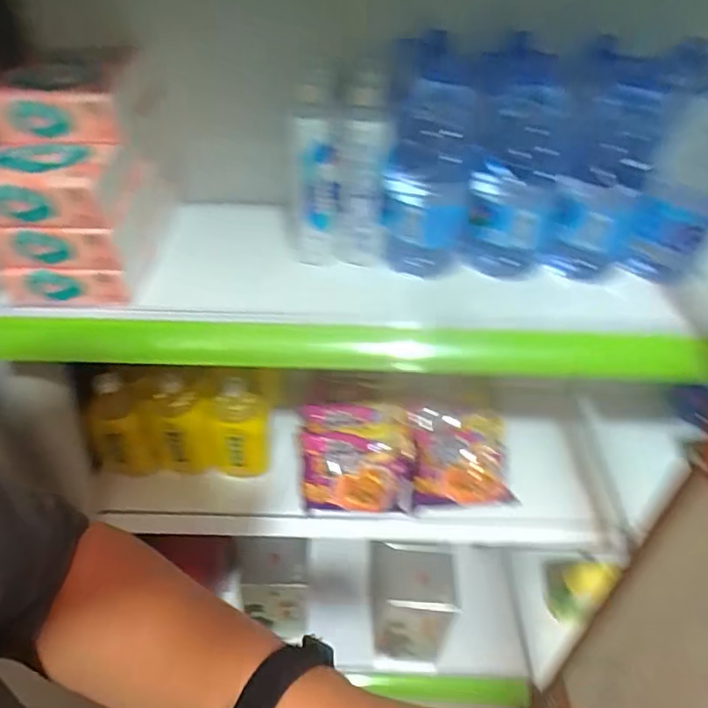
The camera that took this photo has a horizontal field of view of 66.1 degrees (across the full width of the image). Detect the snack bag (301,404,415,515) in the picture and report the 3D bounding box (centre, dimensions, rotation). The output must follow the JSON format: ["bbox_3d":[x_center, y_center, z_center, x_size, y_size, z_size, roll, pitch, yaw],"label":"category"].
[{"bbox_3d":[0.006,0.170,0.920,0.180,0.101,0.156,0,42,-4],"label":"snack bag"}]

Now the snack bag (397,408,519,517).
[{"bbox_3d":[0.170,0.173,0.930,0.173,0.106,0.155,2,41,-1],"label":"snack bag"}]

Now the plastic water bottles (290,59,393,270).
[{"bbox_3d":[-0.019,-0.224,0.676,0.114,0.229,0.111,-2,42,-6],"label":"plastic water bottles"}]

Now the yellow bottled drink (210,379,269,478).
[{"bbox_3d":[-0.189,0.128,0.901,0.093,0.159,0.082,-5,42,-10],"label":"yellow bottled drink"}]

